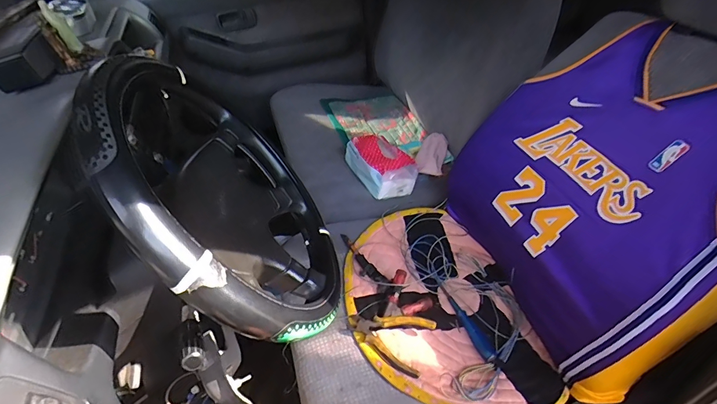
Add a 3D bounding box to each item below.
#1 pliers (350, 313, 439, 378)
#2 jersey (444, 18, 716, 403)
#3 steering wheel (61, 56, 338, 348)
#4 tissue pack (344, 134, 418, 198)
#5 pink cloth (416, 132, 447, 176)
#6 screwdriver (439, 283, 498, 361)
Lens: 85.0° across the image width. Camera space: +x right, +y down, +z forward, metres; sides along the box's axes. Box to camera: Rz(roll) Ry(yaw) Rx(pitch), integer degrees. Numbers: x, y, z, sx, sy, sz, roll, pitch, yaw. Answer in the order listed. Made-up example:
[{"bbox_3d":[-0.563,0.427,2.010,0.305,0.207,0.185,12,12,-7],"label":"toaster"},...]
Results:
[{"bbox_3d":[0.051,0.237,0.700,0.146,0.023,0.098,14,47,20],"label":"pliers"},{"bbox_3d":[0.432,-0.020,0.700,0.180,0.519,0.498,19,30,-35],"label":"jersey"},{"bbox_3d":[-0.179,-0.001,0.502,0.120,0.358,0.417,-38,31,8],"label":"steering wheel"},{"bbox_3d":[0.053,-0.105,1.045,0.126,0.084,0.203,-27,47,-19],"label":"tissue pack"},{"bbox_3d":[0.204,-0.138,1.093,0.073,0.032,0.155,7,46,15],"label":"pink cloth"},{"bbox_3d":[0.209,0.228,0.767,0.030,0.022,0.176,-20,45,-13],"label":"screwdriver"}]

